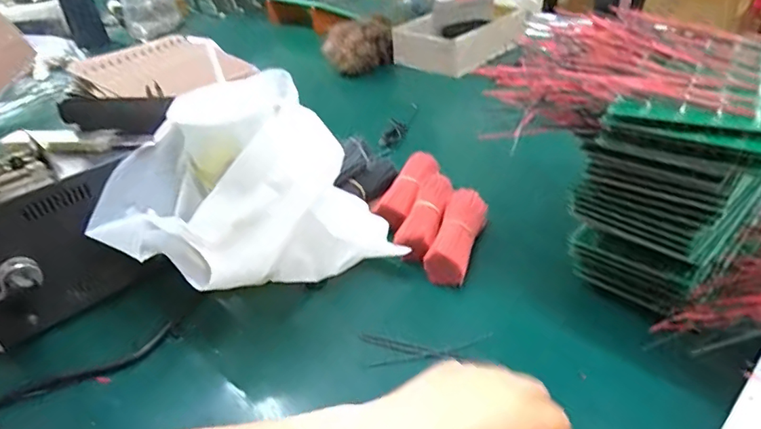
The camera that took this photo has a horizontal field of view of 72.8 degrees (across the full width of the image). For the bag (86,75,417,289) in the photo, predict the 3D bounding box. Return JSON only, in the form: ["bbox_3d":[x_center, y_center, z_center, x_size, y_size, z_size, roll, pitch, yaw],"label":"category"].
[{"bbox_3d":[-0.130,-0.015,0.469,0.228,0.153,0.154,-27,40,-26],"label":"bag"}]

